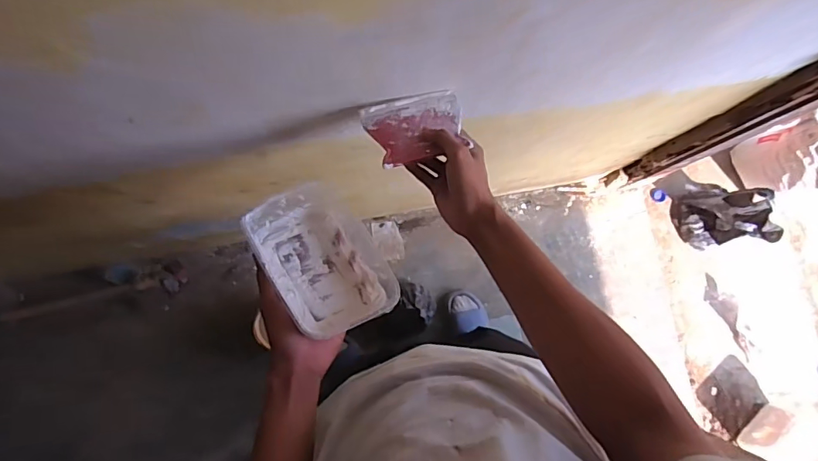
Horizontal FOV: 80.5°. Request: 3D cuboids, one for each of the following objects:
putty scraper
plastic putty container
[{"bbox_3d":[0.008,-0.124,0.580,0.117,0.008,0.100,-13,57,-5],"label":"putty scraper"},{"bbox_3d":[-0.098,0.031,0.550,0.115,0.080,0.170,-33,89,-7],"label":"plastic putty container"}]

